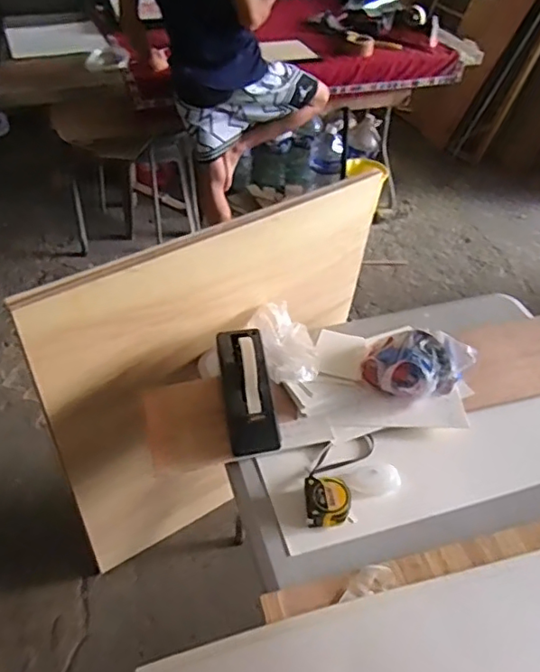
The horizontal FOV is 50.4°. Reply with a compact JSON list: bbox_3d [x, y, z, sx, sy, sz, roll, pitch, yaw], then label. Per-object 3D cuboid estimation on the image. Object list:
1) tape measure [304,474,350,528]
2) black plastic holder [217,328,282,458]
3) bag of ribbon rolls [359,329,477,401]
[{"bbox_3d":[0.085,0.243,0.843,0.064,0.035,0.072,1,43,0],"label":"tape measure"},{"bbox_3d":[-0.038,0.079,0.928,0.087,0.094,0.216,-7,61,-9],"label":"black plastic holder"},{"bbox_3d":[0.252,0.056,1.001,0.172,0.100,0.106,19,47,18],"label":"bag of ribbon rolls"}]

